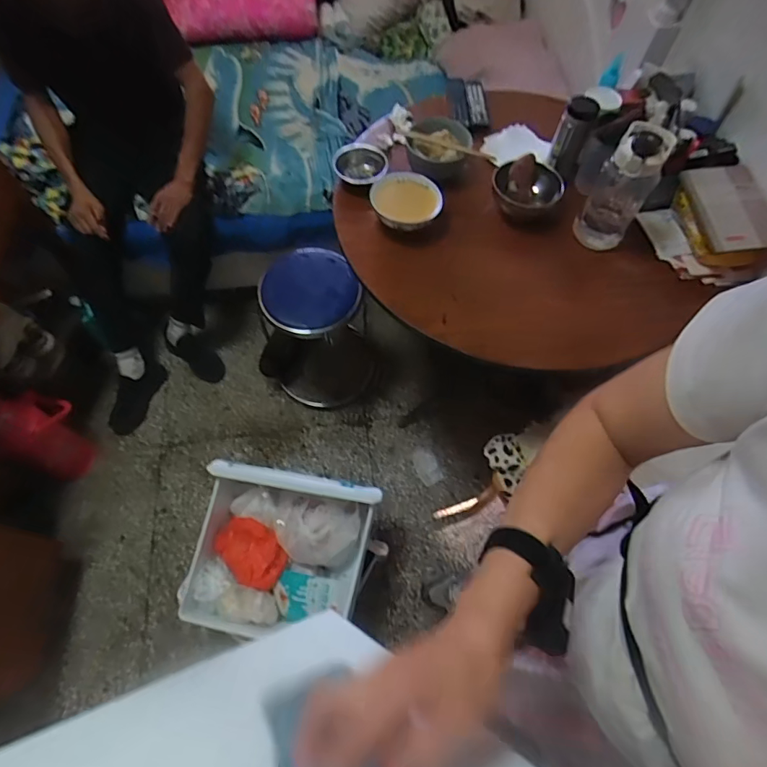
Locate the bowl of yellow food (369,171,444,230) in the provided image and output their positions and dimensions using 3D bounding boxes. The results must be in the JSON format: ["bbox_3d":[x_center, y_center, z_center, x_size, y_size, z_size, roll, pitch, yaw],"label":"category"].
[{"bbox_3d":[0.048,-0.384,0.983,0.149,0.058,0.137,0,63,-1],"label":"bowl of yellow food"}]

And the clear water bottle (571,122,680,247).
[{"bbox_3d":[0.468,-0.380,0.909,0.100,0.220,0.119,30,66,14],"label":"clear water bottle"}]

